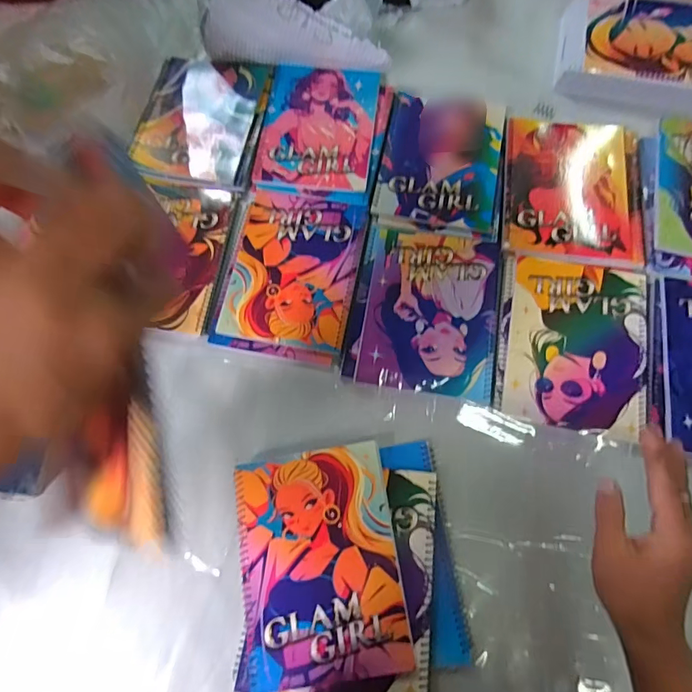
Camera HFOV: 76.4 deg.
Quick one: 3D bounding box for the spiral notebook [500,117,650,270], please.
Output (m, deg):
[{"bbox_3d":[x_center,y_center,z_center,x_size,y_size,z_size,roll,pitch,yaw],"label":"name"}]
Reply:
[{"bbox_3d":[0.281,-0.199,0.543,0.162,0.007,0.195,7,73,4],"label":"spiral notebook"}]

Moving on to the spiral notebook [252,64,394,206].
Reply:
[{"bbox_3d":[-0.030,-0.291,0.586,0.163,0.006,0.211,9,73,5],"label":"spiral notebook"}]

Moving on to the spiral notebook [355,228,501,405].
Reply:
[{"bbox_3d":[0.099,-0.043,0.504,0.147,0.007,0.194,9,73,5],"label":"spiral notebook"}]

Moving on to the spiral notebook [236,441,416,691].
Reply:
[{"bbox_3d":[-0.025,0.200,0.412,0.144,0.006,0.196,-10,71,1],"label":"spiral notebook"}]

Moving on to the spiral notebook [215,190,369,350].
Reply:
[{"bbox_3d":[-0.061,-0.095,0.528,0.147,0.004,0.192,10,73,5],"label":"spiral notebook"}]

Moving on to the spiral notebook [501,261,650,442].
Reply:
[{"bbox_3d":[0.257,-0.007,0.486,0.148,0.006,0.196,11,73,6],"label":"spiral notebook"}]

